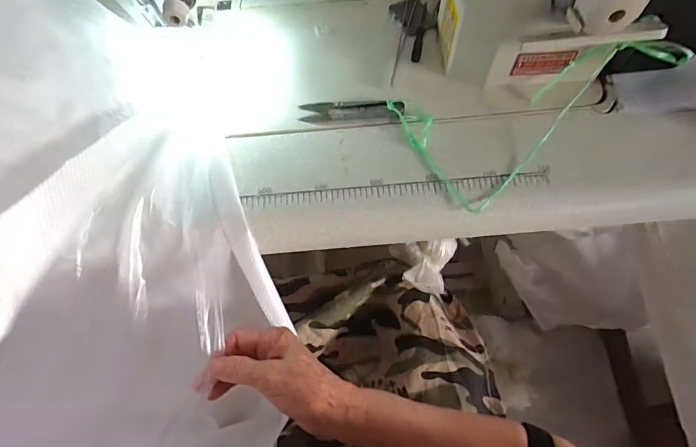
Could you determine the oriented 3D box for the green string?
[{"bbox_3d":[0.163,-0.123,0.374,0.222,0.058,0.131,-30,68,-12],"label":"green string"}]

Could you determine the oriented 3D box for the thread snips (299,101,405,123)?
[{"bbox_3d":[0.004,-0.110,0.396,0.096,0.010,0.025,1,65,2],"label":"thread snips"}]

